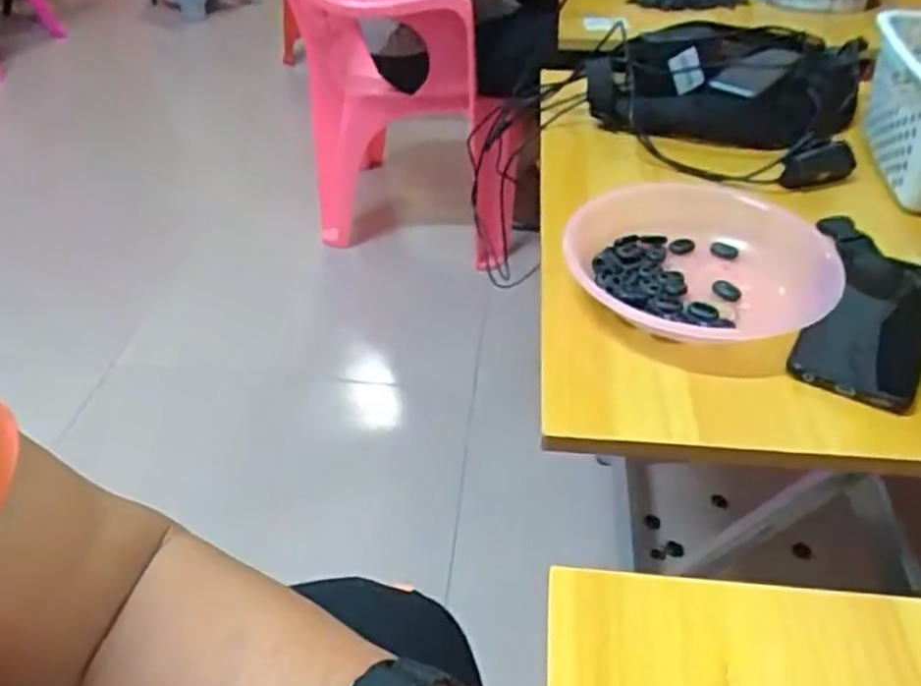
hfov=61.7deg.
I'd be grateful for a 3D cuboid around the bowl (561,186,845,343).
[{"bbox_3d":[0.177,-0.058,0.578,0.188,0.048,0.178,0,40,0],"label":"bowl"}]

